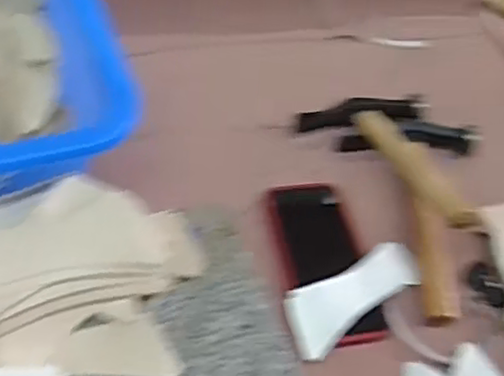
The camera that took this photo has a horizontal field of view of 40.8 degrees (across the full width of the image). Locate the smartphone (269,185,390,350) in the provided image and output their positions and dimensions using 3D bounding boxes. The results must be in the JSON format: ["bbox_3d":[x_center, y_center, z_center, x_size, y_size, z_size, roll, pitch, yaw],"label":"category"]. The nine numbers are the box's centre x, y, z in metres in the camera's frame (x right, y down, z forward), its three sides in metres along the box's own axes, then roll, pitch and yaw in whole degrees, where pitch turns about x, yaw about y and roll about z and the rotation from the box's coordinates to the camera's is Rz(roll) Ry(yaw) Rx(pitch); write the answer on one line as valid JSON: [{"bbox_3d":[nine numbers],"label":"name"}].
[{"bbox_3d":[0.065,0.065,0.609,0.074,0.017,0.167,-7,50,-11],"label":"smartphone"}]

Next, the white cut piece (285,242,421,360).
[{"bbox_3d":[0.091,0.092,0.585,0.146,0.010,0.058,-22,60,-28],"label":"white cut piece"}]

